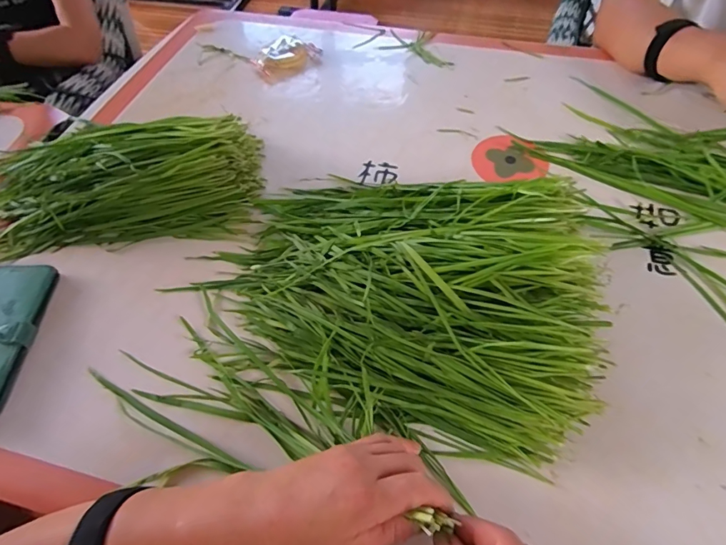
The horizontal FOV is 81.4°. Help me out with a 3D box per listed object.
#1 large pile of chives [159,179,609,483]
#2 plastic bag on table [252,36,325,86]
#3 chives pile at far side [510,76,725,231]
[{"bbox_3d":[0.027,0.003,0.406,0.368,0.080,0.263,13,58,10],"label":"large pile of chives"},{"bbox_3d":[-0.123,-0.351,0.681,0.060,0.028,0.113,38,66,23],"label":"plastic bag on table"},{"bbox_3d":[0.393,-0.133,0.512,0.340,0.030,0.181,38,66,23],"label":"chives pile at far side"}]

